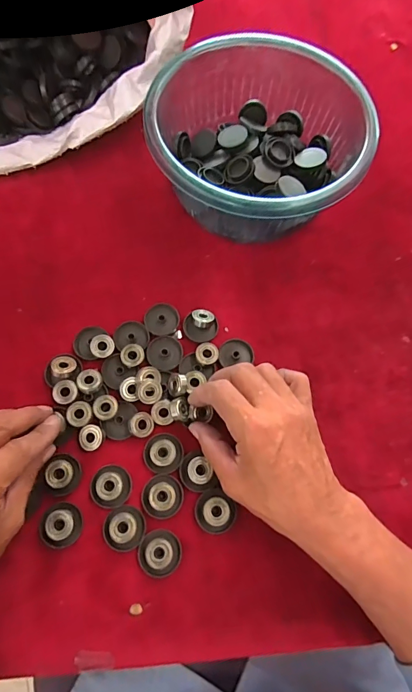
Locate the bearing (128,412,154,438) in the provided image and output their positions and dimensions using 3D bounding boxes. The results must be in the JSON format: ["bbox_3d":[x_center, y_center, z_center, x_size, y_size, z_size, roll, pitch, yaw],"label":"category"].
[{"bbox_3d":[-0.055,0.068,0.337,0.021,0.004,0.021,6,73,-21],"label":"bearing"}]

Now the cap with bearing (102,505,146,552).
[{"bbox_3d":[-0.065,0.144,0.311,0.031,0.012,0.032,1,69,-2],"label":"cap with bearing"}]

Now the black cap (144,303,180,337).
[{"bbox_3d":[-0.042,-0.025,0.378,0.032,0.007,0.032,1,69,-2],"label":"black cap"}]

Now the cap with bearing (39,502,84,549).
[{"bbox_3d":[-0.115,0.142,0.309,0.032,0.014,0.032,1,69,-2],"label":"cap with bearing"}]

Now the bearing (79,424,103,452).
[{"bbox_3d":[-0.098,0.078,0.333,0.019,0.004,0.021,-13,70,-7],"label":"bearing"}]

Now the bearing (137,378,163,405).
[{"bbox_3d":[-0.049,0.040,0.344,0.021,0.009,0.022,1,69,-2],"label":"bearing"}]

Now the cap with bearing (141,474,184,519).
[{"bbox_3d":[-0.035,0.122,0.319,0.033,0.009,0.033,1,69,-2],"label":"cap with bearing"}]

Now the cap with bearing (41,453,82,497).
[{"bbox_3d":[-0.118,0.105,0.321,0.026,0.012,0.031,12,69,2],"label":"cap with bearing"}]

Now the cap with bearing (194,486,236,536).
[{"bbox_3d":[0.007,0.134,0.316,0.030,0.011,0.032,1,69,-2],"label":"cap with bearing"}]

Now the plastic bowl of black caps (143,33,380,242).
[{"bbox_3d":[0.053,-0.196,0.406,0.200,0.094,0.205,1,69,-2],"label":"plastic bowl of black caps"}]

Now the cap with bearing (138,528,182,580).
[{"bbox_3d":[-0.036,0.162,0.306,0.032,0.010,0.033,1,69,-2],"label":"cap with bearing"}]

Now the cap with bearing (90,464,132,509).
[{"bbox_3d":[-0.079,0.114,0.320,0.032,0.012,0.033,1,69,-2],"label":"cap with bearing"}]

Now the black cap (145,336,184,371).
[{"bbox_3d":[-0.038,0.007,0.367,0.032,0.011,0.034,1,69,-2],"label":"black cap"}]

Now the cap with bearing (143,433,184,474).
[{"bbox_3d":[-0.036,0.090,0.331,0.032,0.006,0.032,1,69,-2],"label":"cap with bearing"}]

